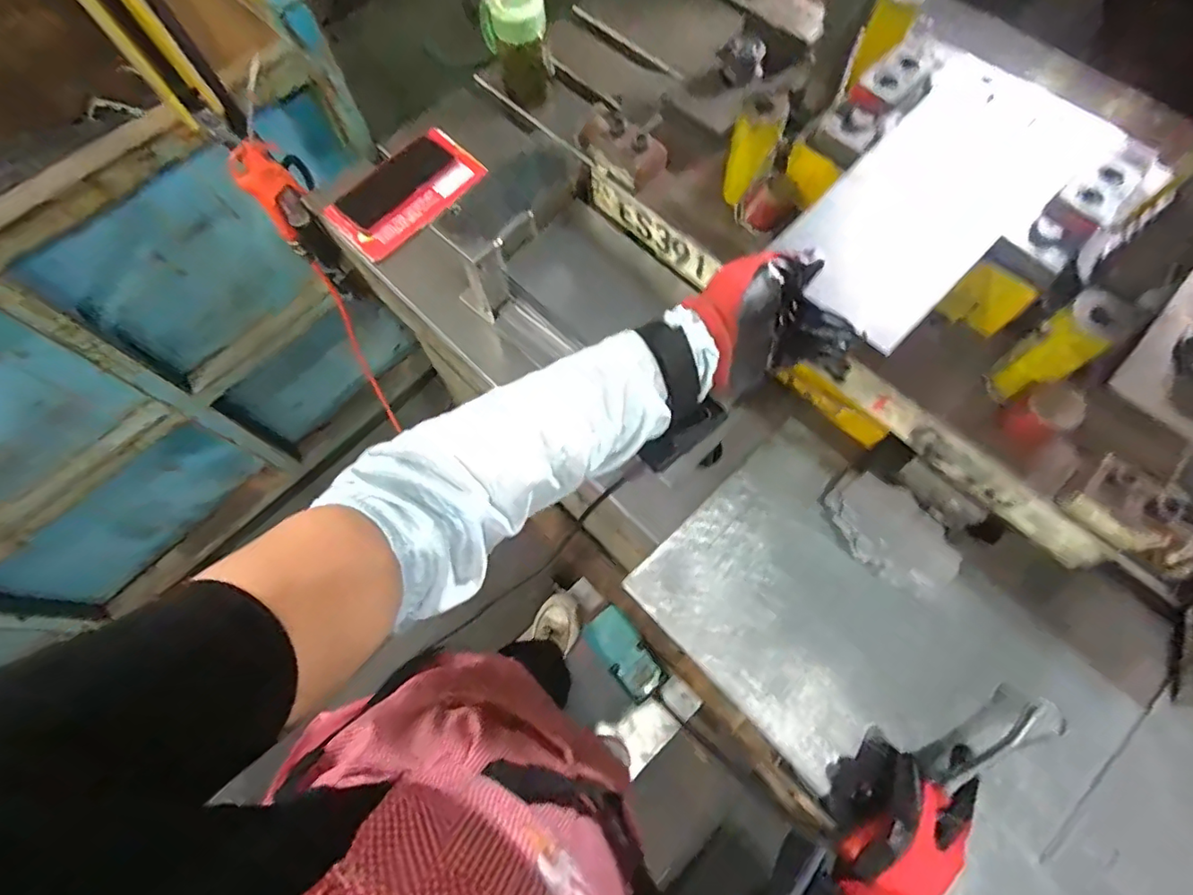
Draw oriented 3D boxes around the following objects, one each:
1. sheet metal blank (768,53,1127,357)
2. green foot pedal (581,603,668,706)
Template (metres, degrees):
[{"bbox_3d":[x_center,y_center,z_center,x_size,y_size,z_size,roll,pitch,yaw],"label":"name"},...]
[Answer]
[{"bbox_3d":[0.275,-0.209,0.452,0.298,0.008,0.135,-40,75,-11],"label":"sheet metal blank"},{"bbox_3d":[0.066,0.456,1.227,0.101,0.061,0.220,-38,98,-12],"label":"green foot pedal"}]

